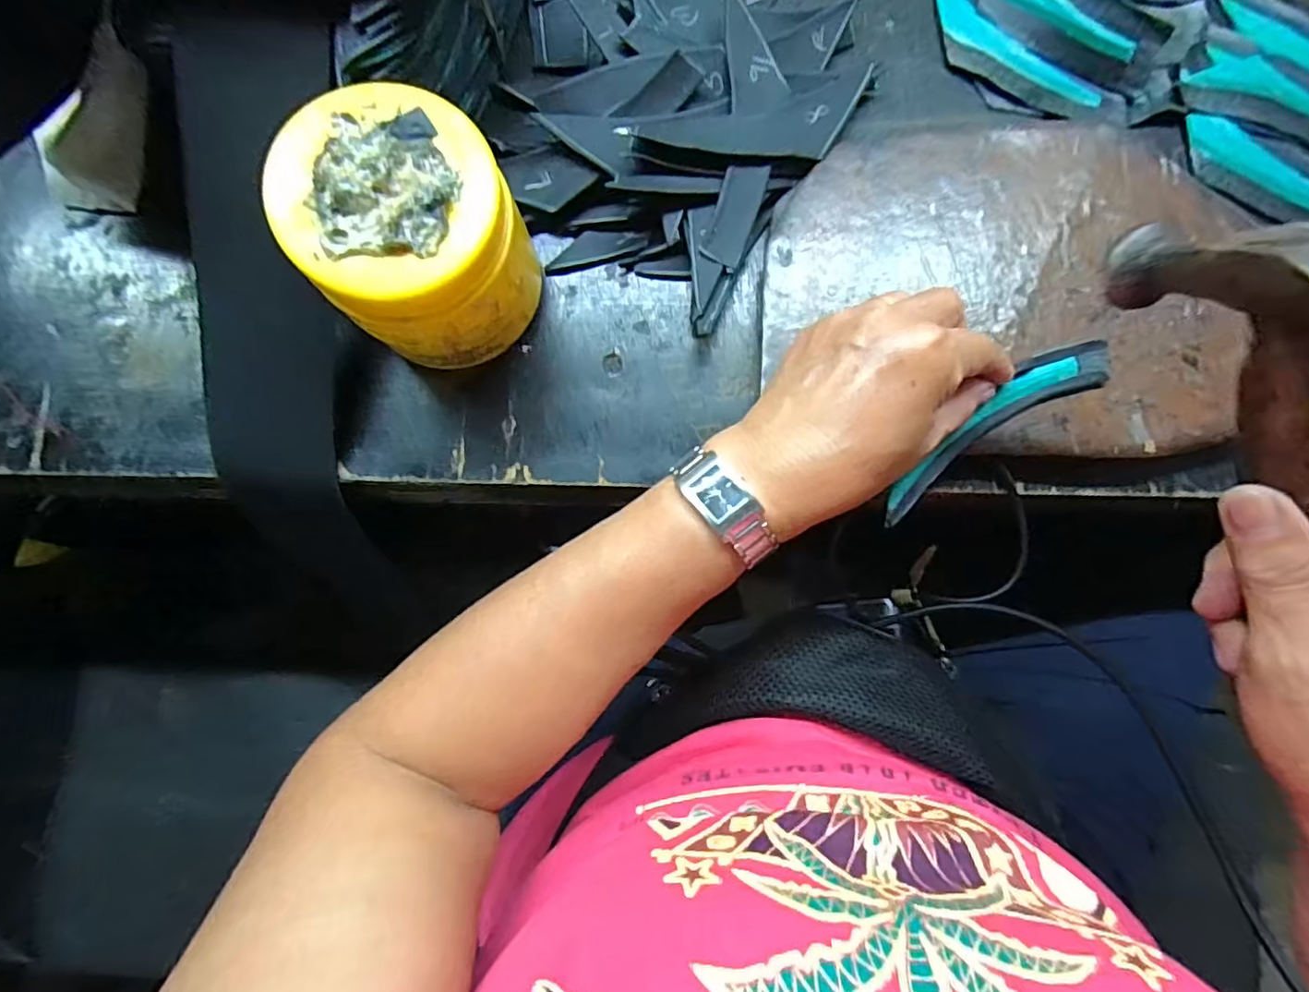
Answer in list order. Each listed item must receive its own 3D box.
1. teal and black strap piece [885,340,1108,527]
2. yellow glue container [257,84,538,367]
[{"bbox_3d":[0.163,-0.032,0.295,0.136,0.008,0.028,-38,84,-4],"label":"teal and black strap piece"},{"bbox_3d":[-0.105,-0.117,0.287,0.084,0.105,0.090,0,84,2],"label":"yellow glue container"}]

